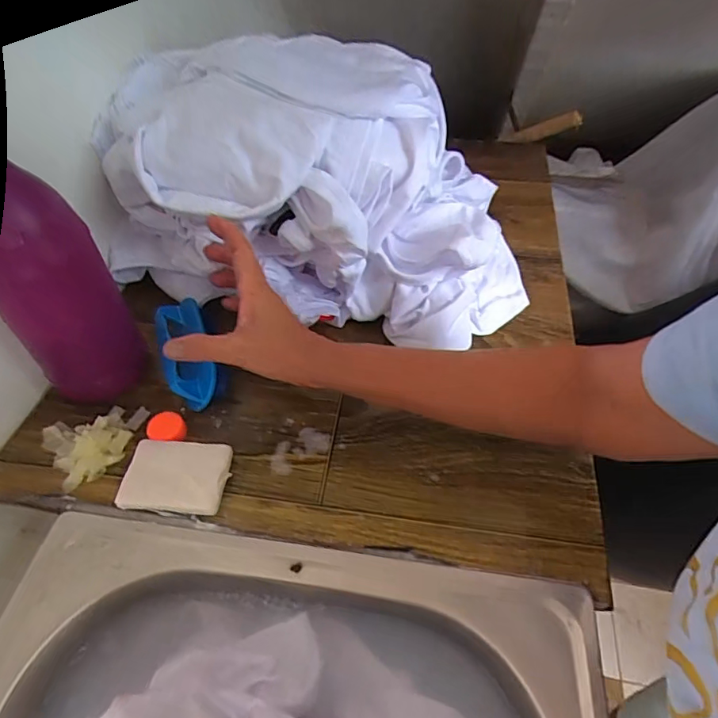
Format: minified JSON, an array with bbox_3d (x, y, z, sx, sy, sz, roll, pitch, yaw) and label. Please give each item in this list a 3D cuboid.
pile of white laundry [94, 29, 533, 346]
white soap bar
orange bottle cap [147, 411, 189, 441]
[{"bbox_3d":[-0.032,-0.180,0.512,0.435,0.200,0.256,13,52,10],"label":"pile of white laundry"},{"bbox_3d":[-0.148,0.096,0.404,0.081,0.015,0.058,2,50,2],"label":"white soap bar"},{"bbox_3d":[-0.168,0.062,0.435,0.032,0.014,0.028,-1,50,-2],"label":"orange bottle cap"}]

